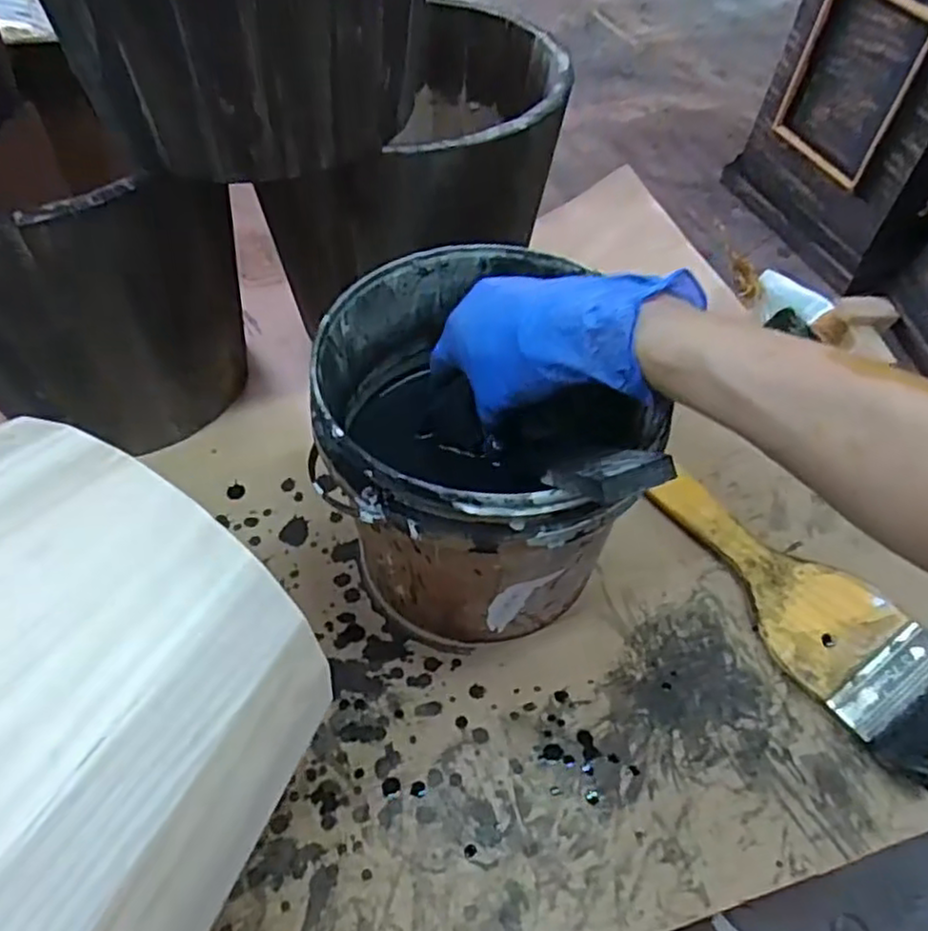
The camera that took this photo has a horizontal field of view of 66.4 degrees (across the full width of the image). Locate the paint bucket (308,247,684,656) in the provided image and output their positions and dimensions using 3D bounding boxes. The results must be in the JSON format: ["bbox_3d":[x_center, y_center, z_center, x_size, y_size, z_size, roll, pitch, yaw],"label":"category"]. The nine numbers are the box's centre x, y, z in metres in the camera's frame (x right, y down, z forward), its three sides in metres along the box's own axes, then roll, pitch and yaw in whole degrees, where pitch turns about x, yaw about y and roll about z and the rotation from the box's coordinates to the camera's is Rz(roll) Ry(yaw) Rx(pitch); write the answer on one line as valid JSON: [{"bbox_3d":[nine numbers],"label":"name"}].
[{"bbox_3d":[0.007,-0.003,0.405,0.164,0.158,0.176,2,53,-3],"label":"paint bucket"}]

